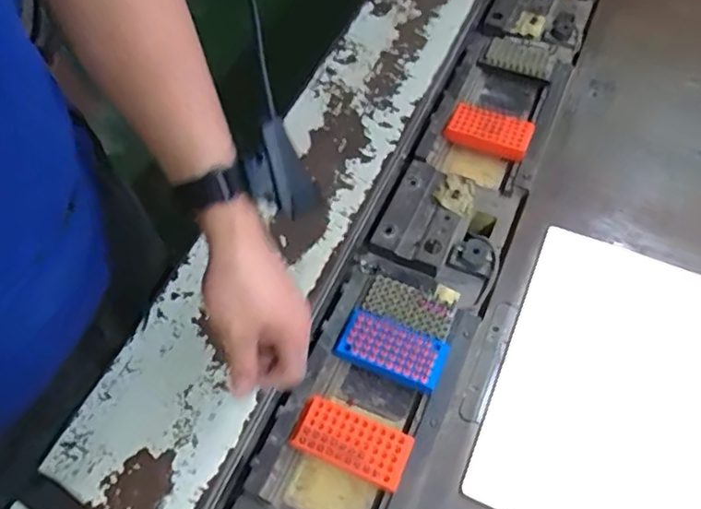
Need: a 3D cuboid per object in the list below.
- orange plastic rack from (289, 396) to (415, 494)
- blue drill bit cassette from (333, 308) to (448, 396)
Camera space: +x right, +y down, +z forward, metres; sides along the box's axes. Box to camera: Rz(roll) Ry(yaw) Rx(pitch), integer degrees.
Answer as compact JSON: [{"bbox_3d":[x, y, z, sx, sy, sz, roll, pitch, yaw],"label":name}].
[{"bbox_3d":[0.001,0.190,0.606,0.113,0.016,0.058,21,61,13],"label":"orange plastic rack"},{"bbox_3d":[0.044,0.104,0.657,0.113,0.015,0.055,22,61,14],"label":"blue drill bit cassette"}]

